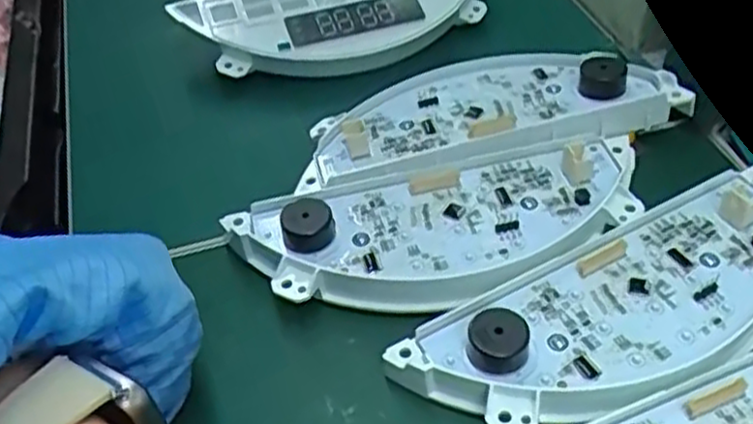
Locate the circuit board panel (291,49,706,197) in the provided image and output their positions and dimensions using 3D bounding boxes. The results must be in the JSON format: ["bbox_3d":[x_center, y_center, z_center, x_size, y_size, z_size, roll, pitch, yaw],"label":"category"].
[{"bbox_3d":[0.052,-0.057,0.367,0.177,0.020,0.080,-10,46,-8],"label":"circuit board panel"}]

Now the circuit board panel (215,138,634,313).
[{"bbox_3d":[0.033,0.009,0.320,0.174,0.024,0.073,-12,46,-9],"label":"circuit board panel"}]

